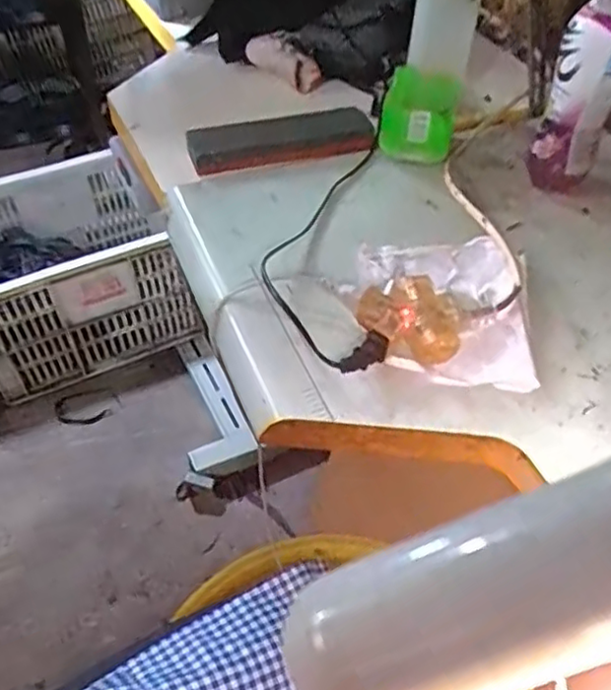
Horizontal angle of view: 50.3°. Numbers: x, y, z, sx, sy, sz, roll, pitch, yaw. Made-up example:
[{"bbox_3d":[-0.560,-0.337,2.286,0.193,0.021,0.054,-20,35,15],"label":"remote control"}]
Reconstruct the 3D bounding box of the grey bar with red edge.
[{"bbox_3d":[-0.023,-0.220,0.685,0.197,0.020,0.062,-11,49,-14],"label":"grey bar with red edge"}]

